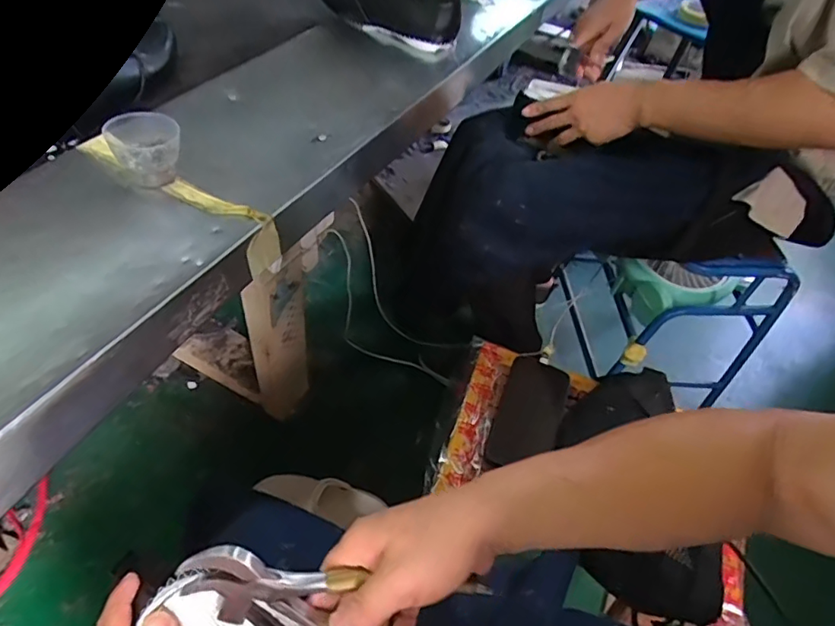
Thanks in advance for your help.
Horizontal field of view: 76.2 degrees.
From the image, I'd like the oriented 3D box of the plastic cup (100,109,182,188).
[{"bbox_3d":[-0.262,-0.158,0.520,0.061,0.058,0.051,-19,56,-23],"label":"plastic cup"}]

